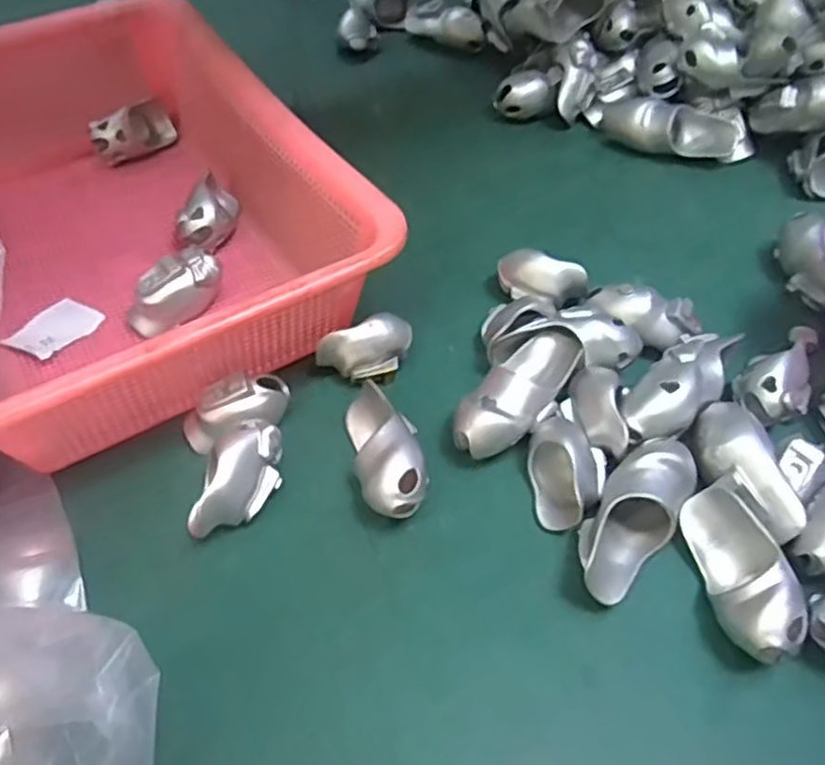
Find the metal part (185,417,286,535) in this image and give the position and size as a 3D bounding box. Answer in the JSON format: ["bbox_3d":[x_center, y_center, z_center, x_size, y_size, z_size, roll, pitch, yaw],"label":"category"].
[{"bbox_3d":[-0.087,0.051,0.365,0.027,0.039,0.058,19,54,13],"label":"metal part"}]

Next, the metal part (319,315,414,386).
[{"bbox_3d":[-0.026,-0.014,0.428,0.056,0.038,0.027,-19,55,-16],"label":"metal part"}]

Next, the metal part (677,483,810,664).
[{"bbox_3d":[0.153,0.090,0.334,0.031,0.033,0.079,-6,52,-6],"label":"metal part"}]

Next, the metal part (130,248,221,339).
[{"bbox_3d":[-0.147,-0.056,0.447,0.060,0.032,0.027,-34,60,-25],"label":"metal part"}]

